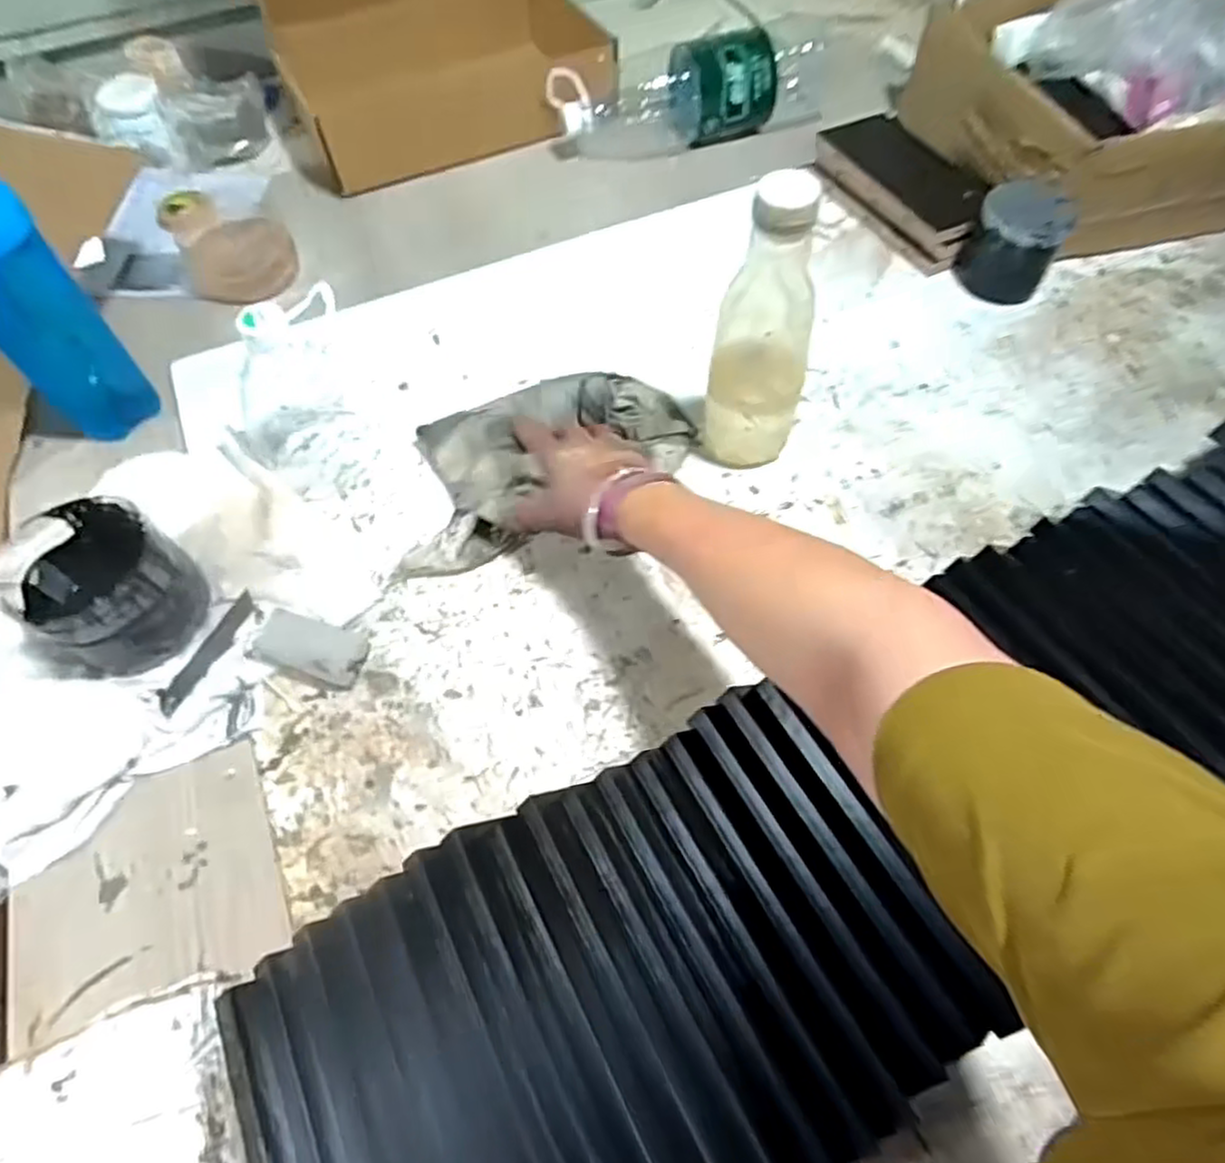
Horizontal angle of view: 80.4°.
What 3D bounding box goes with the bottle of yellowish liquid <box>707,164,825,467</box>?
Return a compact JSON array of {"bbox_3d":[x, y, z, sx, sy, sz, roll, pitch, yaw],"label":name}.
[{"bbox_3d":[0.111,-0.177,0.532,0.069,0.233,0.059,15,61,11],"label":"bottle of yellowish liquid"}]

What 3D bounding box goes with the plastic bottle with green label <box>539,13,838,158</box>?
[{"bbox_3d":[0.098,-0.591,0.867,0.346,0.100,0.107,-11,59,-4],"label":"plastic bottle with green label"}]

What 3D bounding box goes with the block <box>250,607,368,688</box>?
[{"bbox_3d":[-0.216,0.047,0.520,0.077,0.025,0.040,19,61,13],"label":"block"}]

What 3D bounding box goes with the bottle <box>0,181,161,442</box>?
[{"bbox_3d":[-0.463,-0.218,0.578,0.085,0.224,0.072,-33,63,-17],"label":"bottle"}]

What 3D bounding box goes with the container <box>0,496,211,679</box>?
[{"bbox_3d":[-0.363,0.007,0.512,0.108,0.077,0.114,-1,59,2],"label":"container"}]

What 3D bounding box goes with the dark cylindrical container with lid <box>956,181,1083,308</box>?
[{"bbox_3d":[0.392,-0.330,0.709,0.087,0.088,0.075,24,63,16],"label":"dark cylindrical container with lid"}]

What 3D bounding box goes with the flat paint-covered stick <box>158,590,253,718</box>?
[{"bbox_3d":[-0.295,0.051,0.530,0.022,0.007,0.098,22,62,15],"label":"flat paint-covered stick"}]

